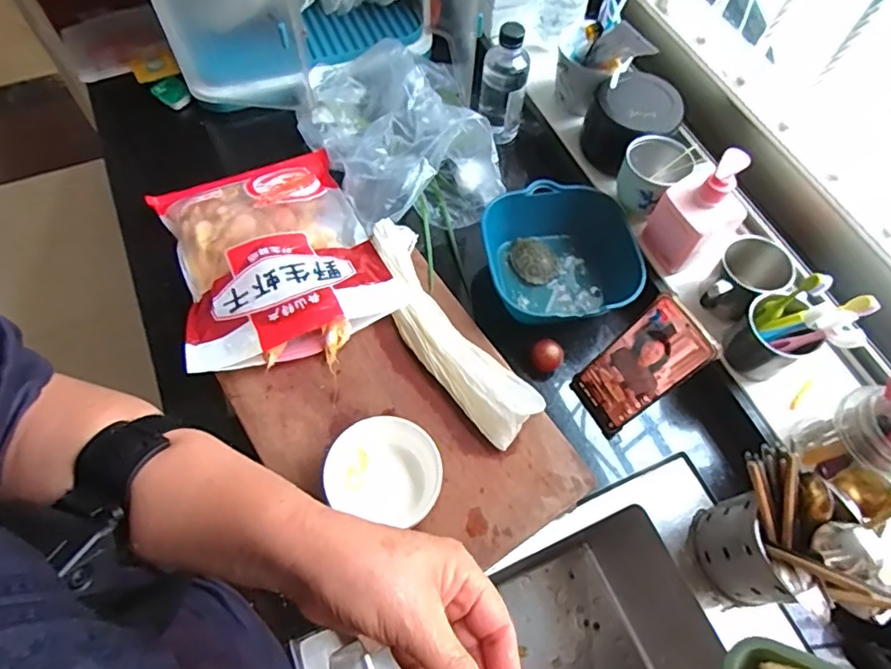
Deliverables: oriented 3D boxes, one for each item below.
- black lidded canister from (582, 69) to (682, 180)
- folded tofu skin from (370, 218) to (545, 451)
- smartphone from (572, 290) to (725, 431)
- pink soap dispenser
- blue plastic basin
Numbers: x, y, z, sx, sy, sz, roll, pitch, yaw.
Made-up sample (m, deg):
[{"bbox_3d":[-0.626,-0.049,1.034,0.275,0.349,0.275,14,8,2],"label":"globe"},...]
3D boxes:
[{"bbox_3d":[0.237,-0.268,0.710,0.093,0.092,0.105,-18,66,-11],"label":"black lidded canister"},{"bbox_3d":[-0.004,-0.013,0.636,0.087,0.040,0.304,-29,68,-16],"label":"folded tofu skin"},{"bbox_3d":[0.200,0.035,0.583,0.010,0.164,0.076,-11,62,-36],"label":"smartphone"},{"bbox_3d":[0.285,-0.144,0.620,0.065,0.141,0.073,-22,67,-13],"label":"pink soap dispenser"},{"bbox_3d":[0.143,-0.093,0.685,0.177,0.088,0.175,1,64,-2],"label":"blue plastic basin"}]

